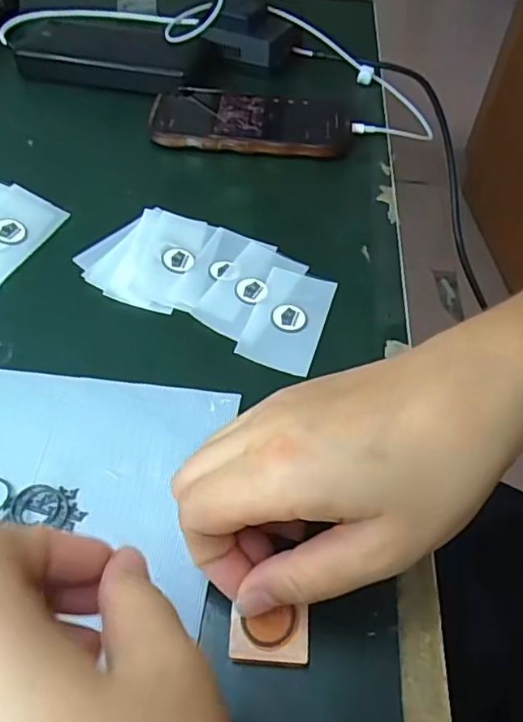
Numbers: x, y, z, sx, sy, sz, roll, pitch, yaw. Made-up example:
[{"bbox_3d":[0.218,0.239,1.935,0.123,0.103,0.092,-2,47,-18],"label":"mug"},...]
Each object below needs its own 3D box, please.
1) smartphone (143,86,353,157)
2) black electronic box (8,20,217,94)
[{"bbox_3d":[-0.006,-0.191,0.451,0.151,0.014,0.083,4,51,0],"label":"smartphone"},{"bbox_3d":[-0.131,-0.272,0.504,0.169,0.024,0.086,10,51,5],"label":"black electronic box"}]

